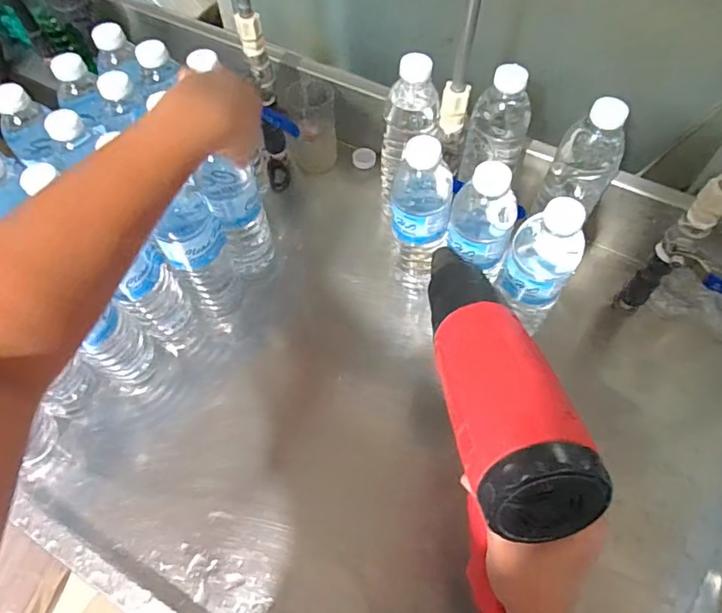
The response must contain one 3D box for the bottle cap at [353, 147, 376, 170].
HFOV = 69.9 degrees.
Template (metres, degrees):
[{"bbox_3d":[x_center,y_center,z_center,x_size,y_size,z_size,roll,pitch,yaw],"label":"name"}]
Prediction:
[{"bbox_3d":[0.005,-0.205,0.718,0.031,0.013,0.035,2,60,2],"label":"bottle cap"}]

